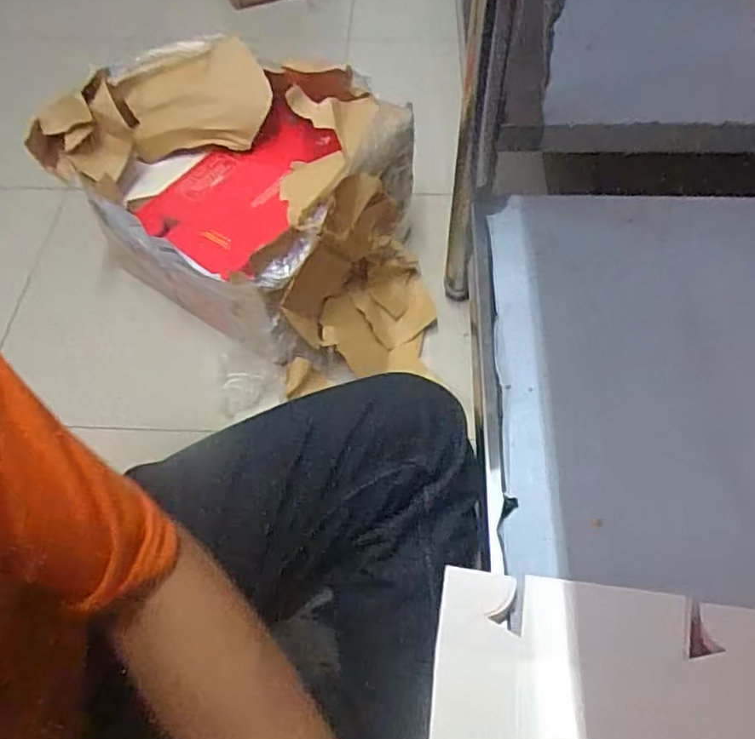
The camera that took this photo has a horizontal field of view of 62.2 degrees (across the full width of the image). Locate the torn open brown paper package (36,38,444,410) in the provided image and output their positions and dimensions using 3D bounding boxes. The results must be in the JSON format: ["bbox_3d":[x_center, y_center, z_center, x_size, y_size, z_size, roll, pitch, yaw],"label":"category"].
[{"bbox_3d":[-0.136,-0.203,0.765,0.449,0.216,0.286,33,65,20],"label":"torn open brown paper package"}]

